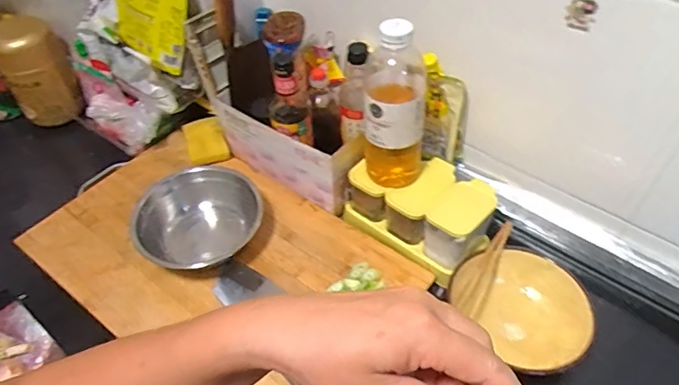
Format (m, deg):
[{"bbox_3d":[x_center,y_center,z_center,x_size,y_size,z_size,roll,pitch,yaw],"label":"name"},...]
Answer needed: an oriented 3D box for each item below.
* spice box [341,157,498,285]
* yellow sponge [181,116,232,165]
[{"bbox_3d":[0.122,0.023,0.775,0.206,0.095,0.128,31,56,26],"label":"spice box"},{"bbox_3d":[-0.241,-0.093,0.909,0.066,0.032,0.103,-21,51,-16],"label":"yellow sponge"}]

